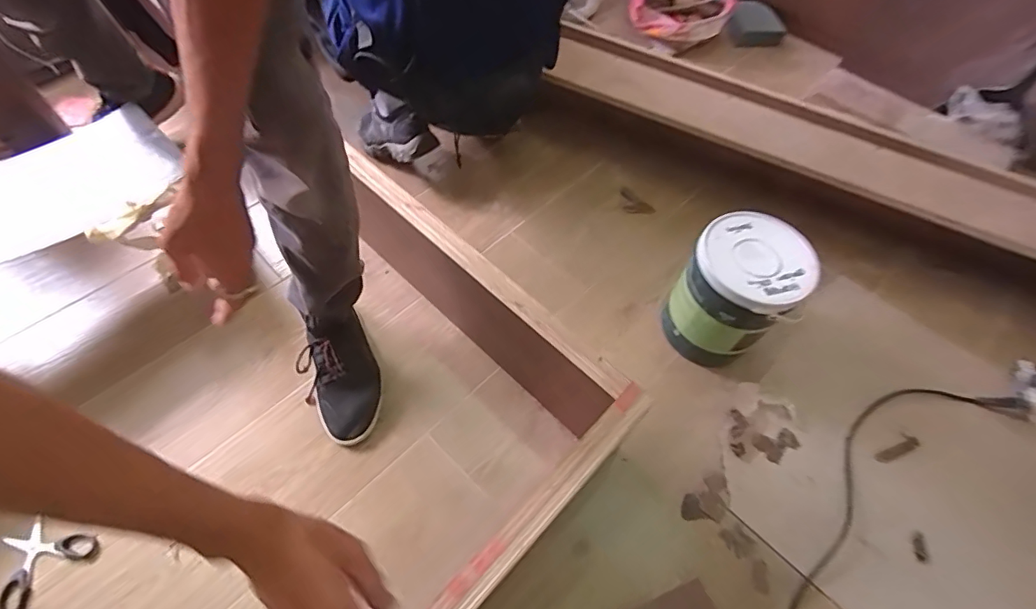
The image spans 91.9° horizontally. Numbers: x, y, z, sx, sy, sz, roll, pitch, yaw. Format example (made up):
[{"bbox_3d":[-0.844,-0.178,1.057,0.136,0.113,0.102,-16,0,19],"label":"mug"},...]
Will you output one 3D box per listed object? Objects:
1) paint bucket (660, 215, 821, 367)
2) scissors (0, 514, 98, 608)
[{"bbox_3d":[0.350,-0.016,0.832,0.164,0.211,0.160,2,58,-3],"label":"paint bucket"},{"bbox_3d":[-0.637,0.337,0.665,0.106,0.010,0.110,37,63,18],"label":"scissors"}]

